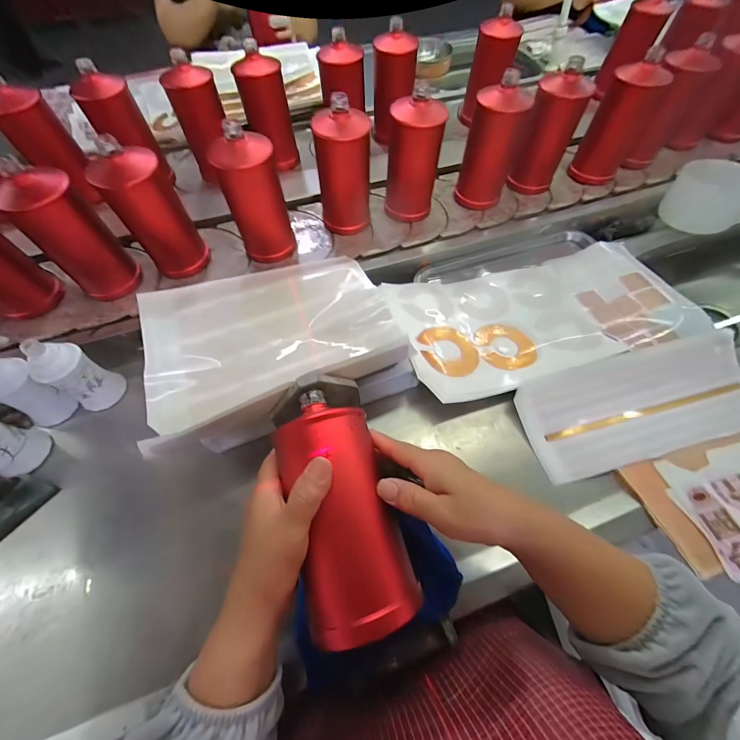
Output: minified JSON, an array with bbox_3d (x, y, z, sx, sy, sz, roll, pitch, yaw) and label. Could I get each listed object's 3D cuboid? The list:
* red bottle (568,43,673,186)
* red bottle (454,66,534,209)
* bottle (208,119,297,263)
[{"bbox_3d":[0.461,-0.459,0.597,0.087,0.173,0.092,32,66,18],"label":"red bottle"},{"bbox_3d":[0.212,-0.390,0.562,0.092,0.176,0.077,14,61,9],"label":"red bottle"},{"bbox_3d":[-0.176,-0.259,0.495,0.082,0.175,0.072,1,60,1],"label":"bottle"}]

